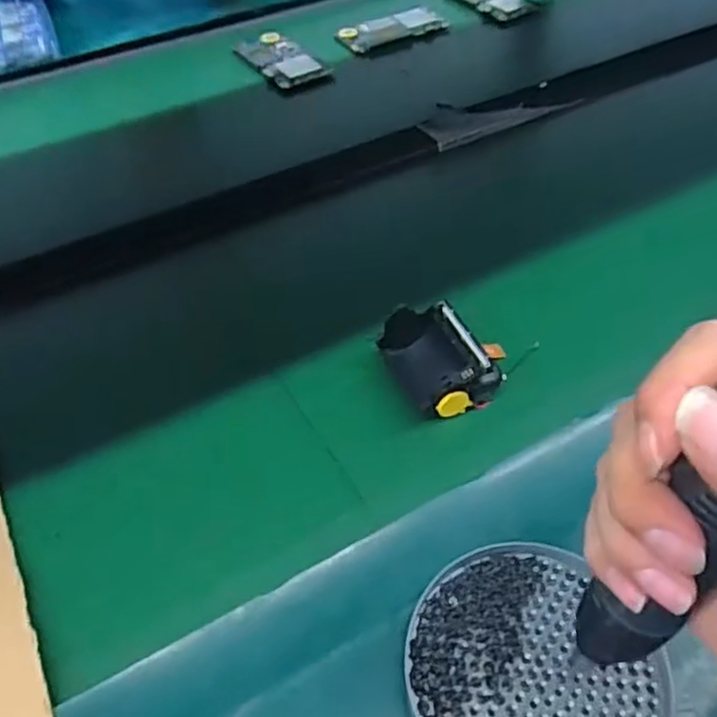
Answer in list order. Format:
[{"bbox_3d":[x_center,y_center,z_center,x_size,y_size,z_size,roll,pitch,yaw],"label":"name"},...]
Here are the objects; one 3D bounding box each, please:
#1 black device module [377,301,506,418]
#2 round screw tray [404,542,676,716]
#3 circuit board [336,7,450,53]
[{"bbox_3d":[0.051,-0.003,0.433,0.057,0.033,0.071,-19,50,-16],"label":"black device module"},{"bbox_3d":[0.077,0.142,0.311,0.105,0.005,0.113,0,47,0],"label":"round screw tray"},{"bbox_3d":[0.040,-0.382,0.795,0.128,0.014,0.051,-24,56,-14],"label":"circuit board"}]

